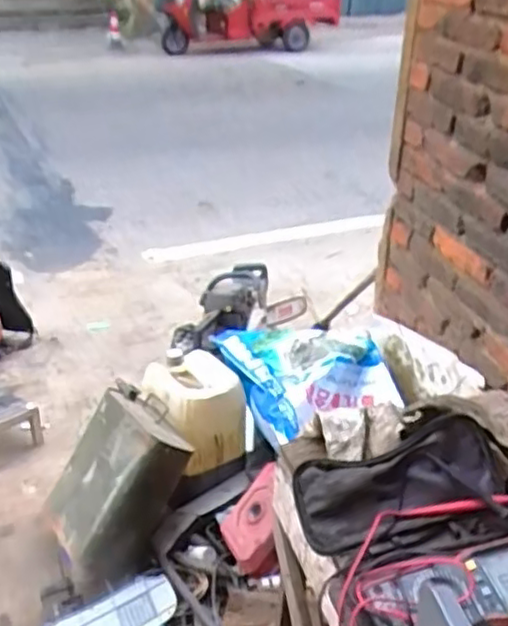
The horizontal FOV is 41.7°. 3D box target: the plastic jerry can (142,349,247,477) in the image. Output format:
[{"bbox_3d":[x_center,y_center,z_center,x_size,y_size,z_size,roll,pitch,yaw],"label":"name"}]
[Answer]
[{"bbox_3d":[-0.175,0.269,1.923,0.228,0.227,0.372,-14,35,-23],"label":"plastic jerry can"}]

